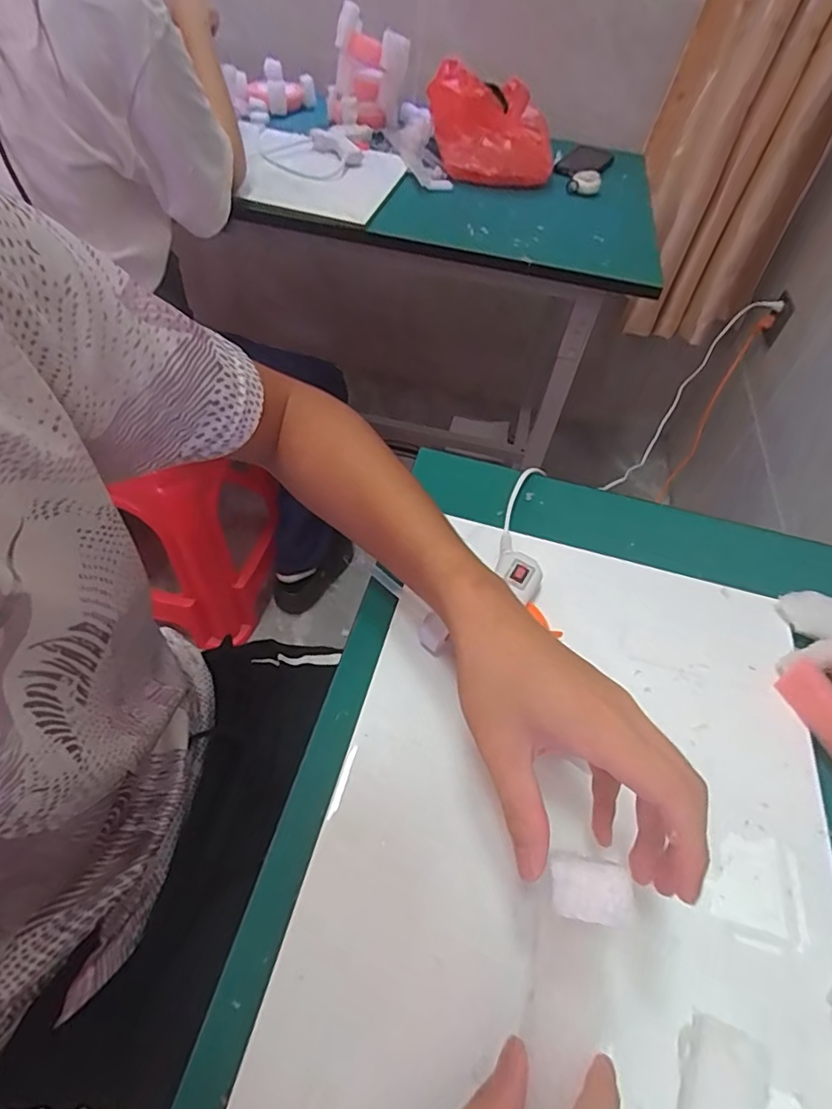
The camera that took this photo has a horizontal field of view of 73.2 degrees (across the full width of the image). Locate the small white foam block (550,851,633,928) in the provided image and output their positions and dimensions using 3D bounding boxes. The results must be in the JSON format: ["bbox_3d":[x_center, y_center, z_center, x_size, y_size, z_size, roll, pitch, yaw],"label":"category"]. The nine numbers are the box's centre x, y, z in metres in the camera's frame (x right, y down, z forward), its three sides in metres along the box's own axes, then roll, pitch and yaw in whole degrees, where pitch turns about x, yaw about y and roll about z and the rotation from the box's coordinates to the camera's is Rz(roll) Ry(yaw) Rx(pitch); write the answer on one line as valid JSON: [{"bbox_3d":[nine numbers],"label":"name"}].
[{"bbox_3d":[0.069,0.132,0.221,0.031,0.008,0.022,13,54,0],"label":"small white foam block"}]

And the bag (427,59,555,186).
[{"bbox_3d":[0.142,-0.762,0.996,0.195,0.144,0.214,-12,58,-17],"label":"bag"}]

